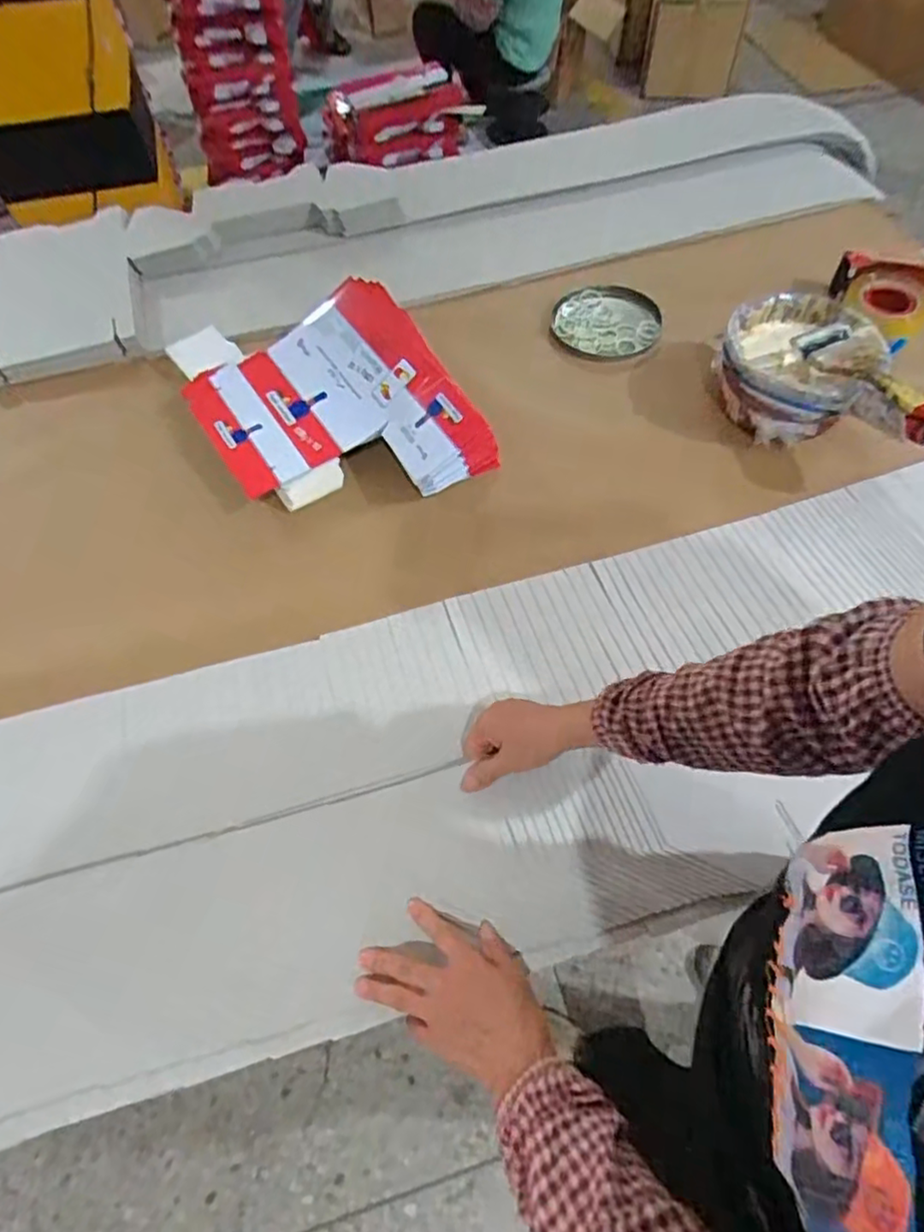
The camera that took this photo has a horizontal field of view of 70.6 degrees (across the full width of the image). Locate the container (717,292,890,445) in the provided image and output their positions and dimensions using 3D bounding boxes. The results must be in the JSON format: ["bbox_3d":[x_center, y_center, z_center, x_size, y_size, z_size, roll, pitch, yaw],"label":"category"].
[{"bbox_3d":[0.436,-0.331,0.856,0.187,0.102,0.194,19,61,13],"label":"container"}]

